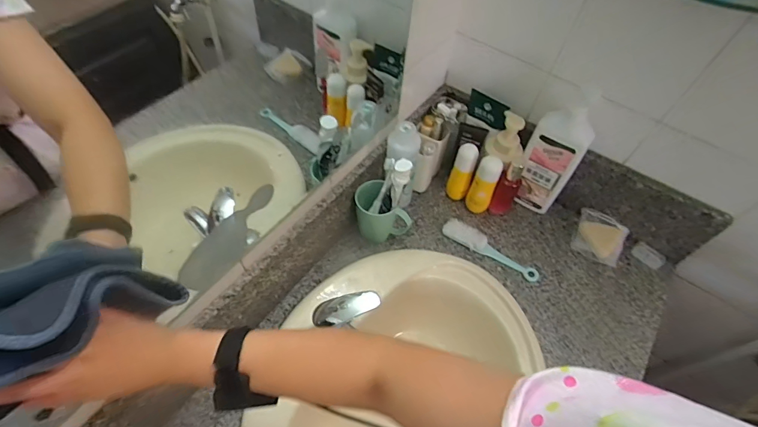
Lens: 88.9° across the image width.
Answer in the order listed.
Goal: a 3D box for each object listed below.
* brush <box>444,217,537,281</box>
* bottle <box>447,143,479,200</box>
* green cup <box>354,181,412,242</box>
[{"bbox_3d":[0.227,0.071,0.782,0.205,0.020,0.039,29,58,15],"label":"brush"},{"bbox_3d":[0.172,-0.080,0.815,0.039,0.150,0.039,12,55,4],"label":"bottle"},{"bbox_3d":[0.007,-0.002,0.766,0.107,0.113,0.071,4,55,-2],"label":"green cup"}]

